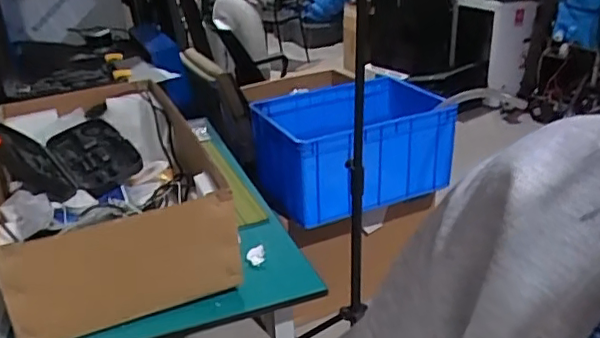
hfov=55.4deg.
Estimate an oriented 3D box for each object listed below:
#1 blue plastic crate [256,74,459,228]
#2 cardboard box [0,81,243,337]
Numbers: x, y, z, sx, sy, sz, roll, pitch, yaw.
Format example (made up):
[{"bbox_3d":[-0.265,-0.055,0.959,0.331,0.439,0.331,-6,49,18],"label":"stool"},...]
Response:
[{"bbox_3d":[0.167,-0.069,1.835,0.641,0.305,0.356,-16,30,-26],"label":"blue plastic crate"},{"bbox_3d":[-0.382,0.031,1.156,0.390,0.210,0.595,-12,28,-20],"label":"cardboard box"}]

